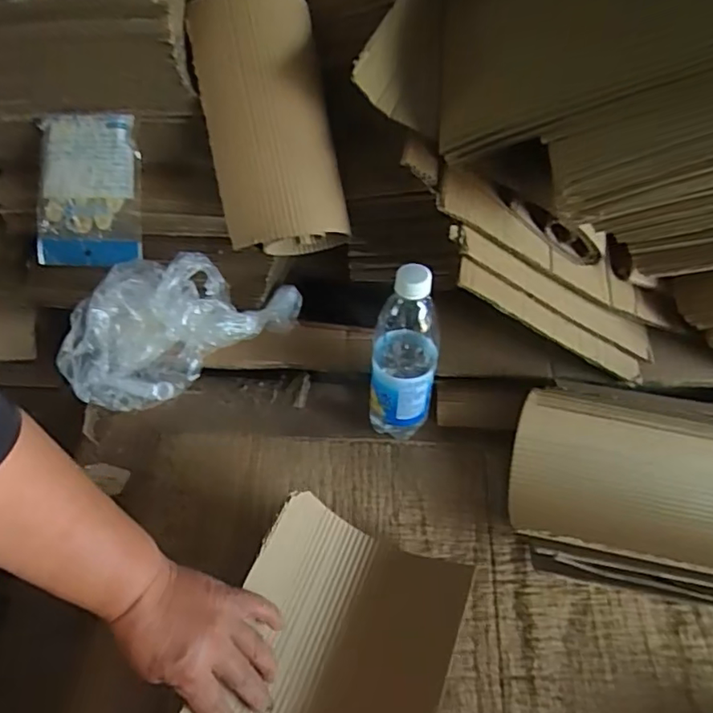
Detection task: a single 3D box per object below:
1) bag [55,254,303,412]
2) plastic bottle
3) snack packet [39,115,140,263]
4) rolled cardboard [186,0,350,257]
[{"bbox_3d":[-0.208,-0.039,0.680,0.272,0.144,0.115,-27,57,-18],"label":"bag"},{"bbox_3d":[0.050,-0.001,0.602,0.064,0.234,0.075,11,54,9],"label":"plastic bottle"},{"bbox_3d":[-0.325,-0.198,0.697,0.142,0.013,0.172,4,95,13],"label":"snack packet"},{"bbox_3d":[-0.100,-0.262,0.665,0.137,0.107,0.276,-12,76,-7],"label":"rolled cardboard"}]

